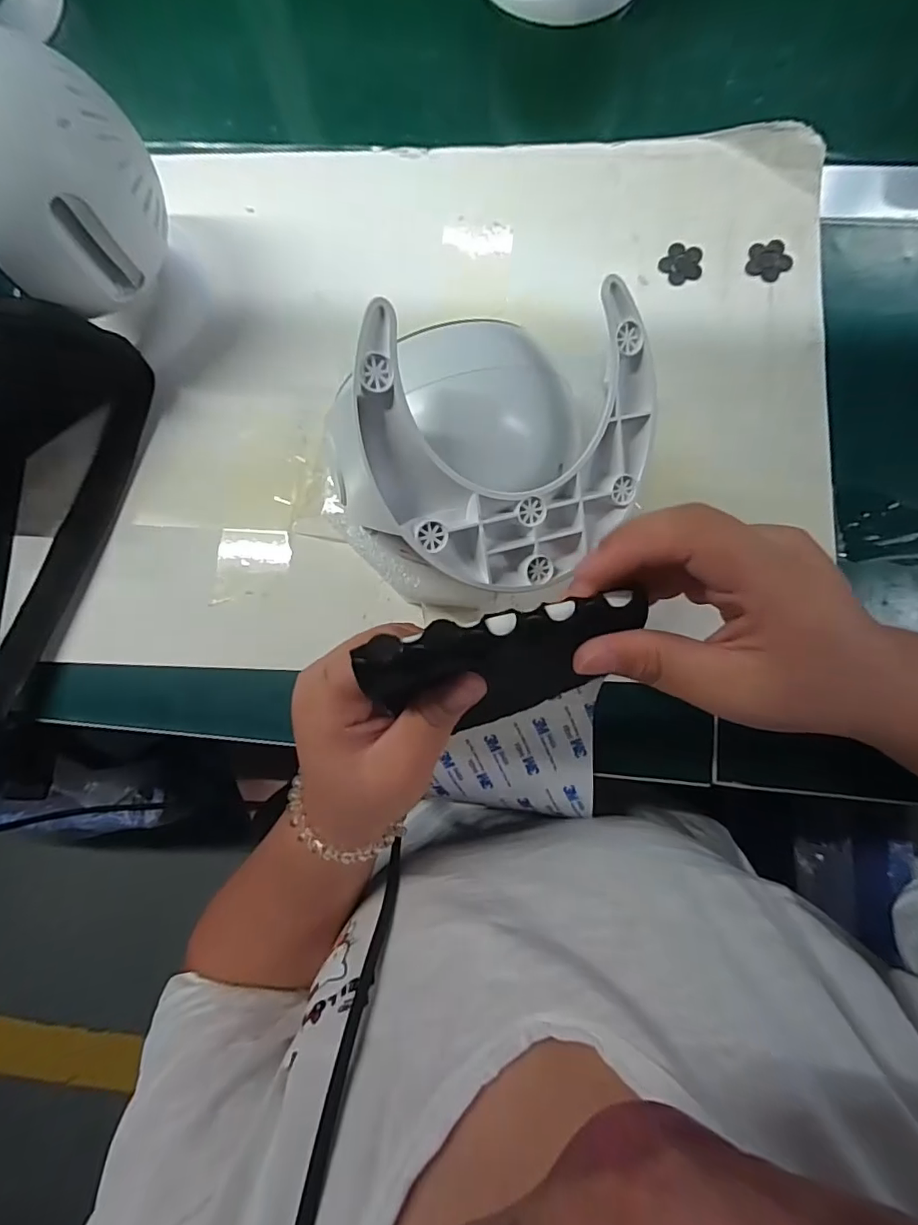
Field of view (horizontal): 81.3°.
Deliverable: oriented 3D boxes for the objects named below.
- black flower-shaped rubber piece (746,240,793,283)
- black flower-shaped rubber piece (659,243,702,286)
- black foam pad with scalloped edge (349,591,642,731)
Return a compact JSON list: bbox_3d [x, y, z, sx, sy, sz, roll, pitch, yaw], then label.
[{"bbox_3d":[0.191,-0.218,0.330,0.026,0.004,0.025,0,82,4],"label":"black flower-shaped rubber piece"},{"bbox_3d":[0.140,-0.220,0.335,0.026,0.004,0.025,0,82,4],"label":"black flower-shaped rubber piece"},{"bbox_3d":[0.017,0.025,0.207,0.096,0.075,0.013,-13,59,-2],"label":"black foam pad with scalloped edge"}]

